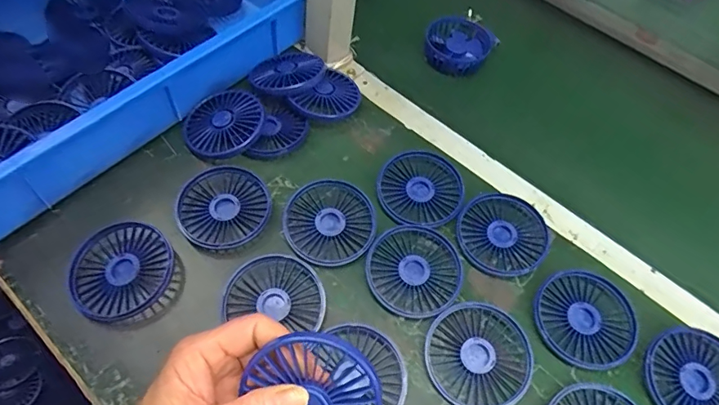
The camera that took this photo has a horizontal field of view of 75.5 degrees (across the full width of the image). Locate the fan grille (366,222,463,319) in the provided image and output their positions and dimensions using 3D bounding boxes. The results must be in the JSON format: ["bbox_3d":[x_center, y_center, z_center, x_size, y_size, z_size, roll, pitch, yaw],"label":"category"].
[{"bbox_3d":[0.052,0.062,0.439,0.085,0.018,0.088,3,57,-5],"label":"fan grille"}]

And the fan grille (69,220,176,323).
[{"bbox_3d":[-0.209,0.063,0.411,0.085,0.026,0.086,3,57,-5],"label":"fan grille"}]

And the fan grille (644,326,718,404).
[{"bbox_3d":[0.291,0.154,0.402,0.085,0.021,0.084,3,57,-5],"label":"fan grille"}]

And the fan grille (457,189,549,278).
[{"bbox_3d":[0.142,0.032,0.465,0.085,0.023,0.084,3,57,-5],"label":"fan grille"}]

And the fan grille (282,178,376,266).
[{"bbox_3d":[-0.029,0.019,0.454,0.085,0.021,0.085,3,57,-5],"label":"fan grille"}]

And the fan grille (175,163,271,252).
[{"bbox_3d":[-0.130,0.006,0.452,0.086,0.025,0.084,3,57,-5],"label":"fan grille"}]

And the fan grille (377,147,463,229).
[{"bbox_3d":[0.063,-0.016,0.491,0.084,0.019,0.098,1,57,-6],"label":"fan grille"}]

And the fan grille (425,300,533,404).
[{"bbox_3d":[0.100,0.131,0.397,0.083,0.016,0.089,3,57,-5],"label":"fan grille"}]

